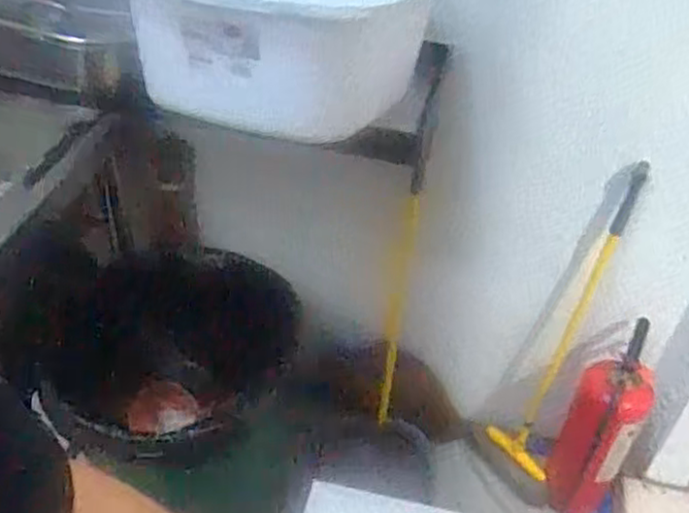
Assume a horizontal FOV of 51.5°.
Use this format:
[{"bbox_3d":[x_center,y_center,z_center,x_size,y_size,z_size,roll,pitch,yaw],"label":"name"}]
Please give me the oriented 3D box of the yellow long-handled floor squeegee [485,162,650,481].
[{"bbox_3d":[0.423,0.156,1.426,0.138,0.761,0.165,17,42,14],"label":"yellow long-handled floor squeegee"}]

